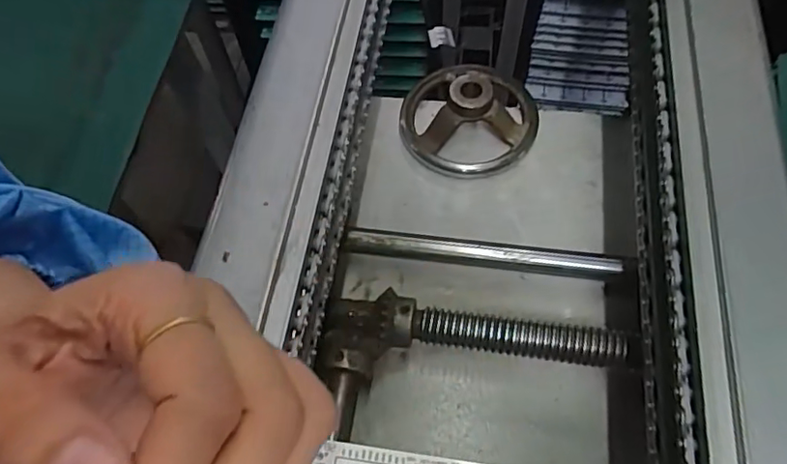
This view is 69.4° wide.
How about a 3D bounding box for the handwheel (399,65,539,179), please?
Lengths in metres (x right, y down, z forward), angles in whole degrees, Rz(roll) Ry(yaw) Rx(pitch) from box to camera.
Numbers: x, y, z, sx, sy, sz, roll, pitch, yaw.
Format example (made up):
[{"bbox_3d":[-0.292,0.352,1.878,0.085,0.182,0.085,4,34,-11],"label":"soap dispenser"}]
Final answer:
[{"bbox_3d":[0.051,-0.083,0.387,0.094,0.041,0.085,3,63,5],"label":"handwheel"}]

